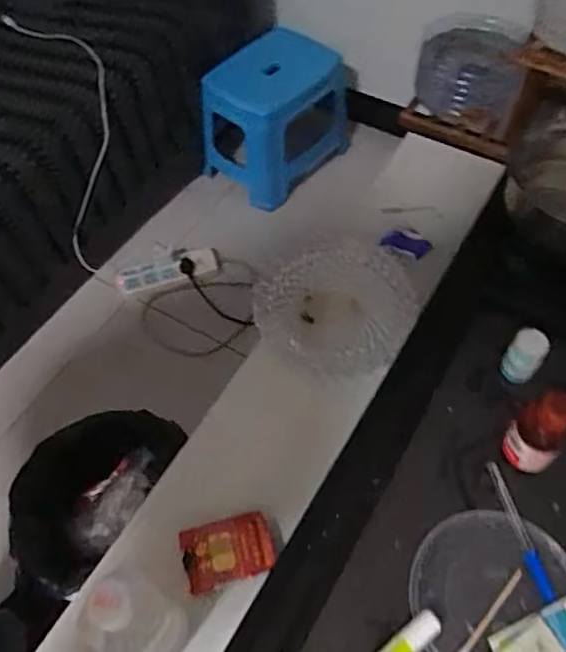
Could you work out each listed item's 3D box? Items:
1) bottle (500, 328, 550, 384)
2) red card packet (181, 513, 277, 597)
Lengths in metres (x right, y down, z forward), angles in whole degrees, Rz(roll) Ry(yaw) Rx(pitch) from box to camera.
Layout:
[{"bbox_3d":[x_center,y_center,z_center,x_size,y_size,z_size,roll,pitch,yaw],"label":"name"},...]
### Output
[{"bbox_3d":[0.236,0.029,0.596,0.033,0.051,0.032,0,57,1],"label":"bottle"},{"bbox_3d":[-0.051,0.208,0.564,0.081,0.009,0.053,-15,58,-9],"label":"red card packet"}]

